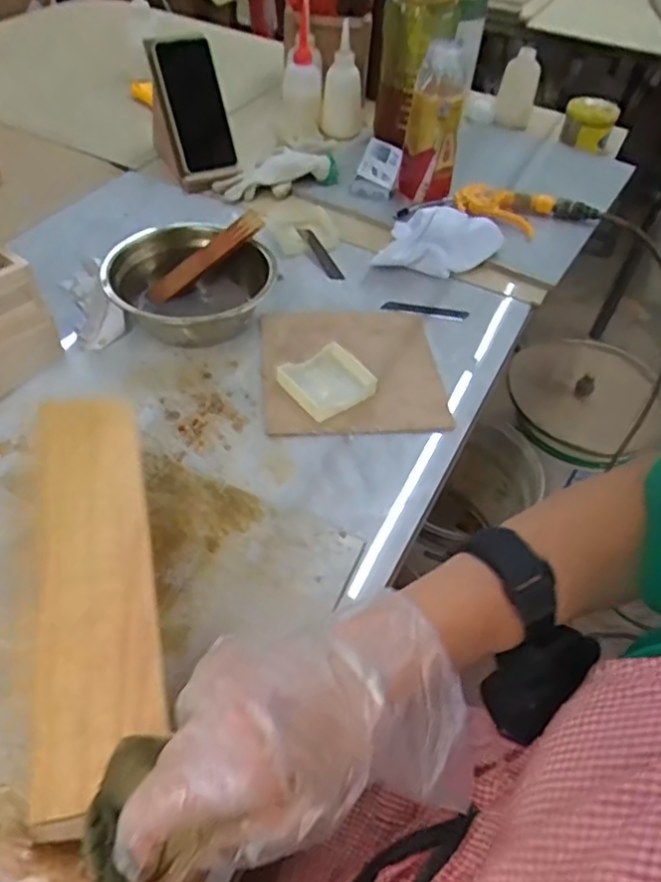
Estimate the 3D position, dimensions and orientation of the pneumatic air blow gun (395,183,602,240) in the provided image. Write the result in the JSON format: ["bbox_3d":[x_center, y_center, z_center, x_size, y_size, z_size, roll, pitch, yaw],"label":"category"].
[{"bbox_3d":[0.226,-0.317,0.853,0.266,0.032,0.088,2,48,-3],"label":"pneumatic air blow gun"}]

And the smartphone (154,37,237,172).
[{"bbox_3d":[-0.183,-0.462,0.880,0.073,0.162,0.016,-20,21,-18],"label":"smartphone"}]

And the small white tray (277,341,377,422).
[{"bbox_3d":[-0.002,-0.059,0.624,0.083,0.022,0.071,-27,56,-26],"label":"small white tray"}]

